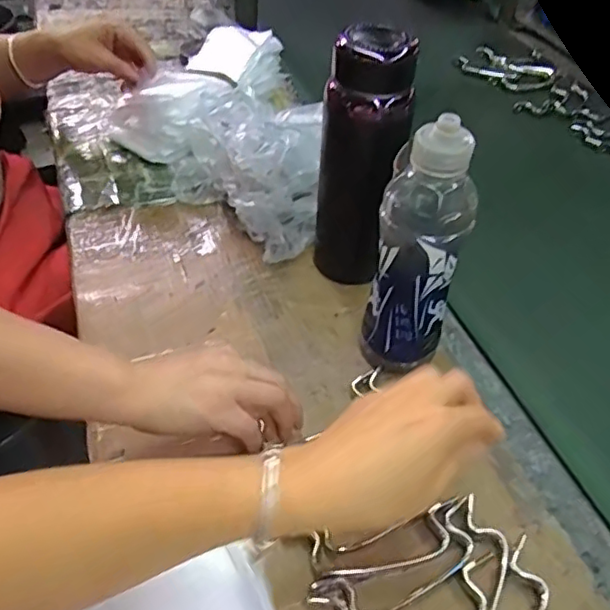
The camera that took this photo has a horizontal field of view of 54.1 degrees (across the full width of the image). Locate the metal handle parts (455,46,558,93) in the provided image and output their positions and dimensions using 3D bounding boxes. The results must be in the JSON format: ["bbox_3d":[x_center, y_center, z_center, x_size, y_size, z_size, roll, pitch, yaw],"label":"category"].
[{"bbox_3d":[0.340,-0.400,1.006,0.143,0.013,0.140,2,44,-2],"label":"metal handle parts"}]

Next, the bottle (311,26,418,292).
[{"bbox_3d":[0.050,-0.123,0.552,0.075,0.234,0.060,7,46,1],"label":"bottle"}]

